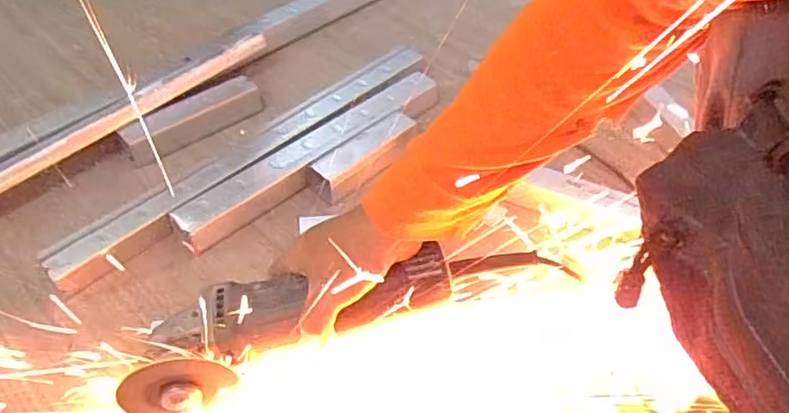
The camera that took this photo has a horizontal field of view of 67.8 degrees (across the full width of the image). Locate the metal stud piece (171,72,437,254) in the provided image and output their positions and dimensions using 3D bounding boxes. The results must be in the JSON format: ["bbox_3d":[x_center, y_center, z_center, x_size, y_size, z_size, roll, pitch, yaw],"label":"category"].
[{"bbox_3d":[-0.082,-0.066,0.708,0.384,0.037,0.055,-35,60,-29],"label":"metal stud piece"}]

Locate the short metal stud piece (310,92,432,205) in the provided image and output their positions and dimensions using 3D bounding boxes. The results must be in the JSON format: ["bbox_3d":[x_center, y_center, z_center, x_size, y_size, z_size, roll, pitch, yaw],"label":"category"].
[{"bbox_3d":[-0.034,-0.060,0.707,0.046,0.034,0.158,38,57,25],"label":"short metal stud piece"}]

